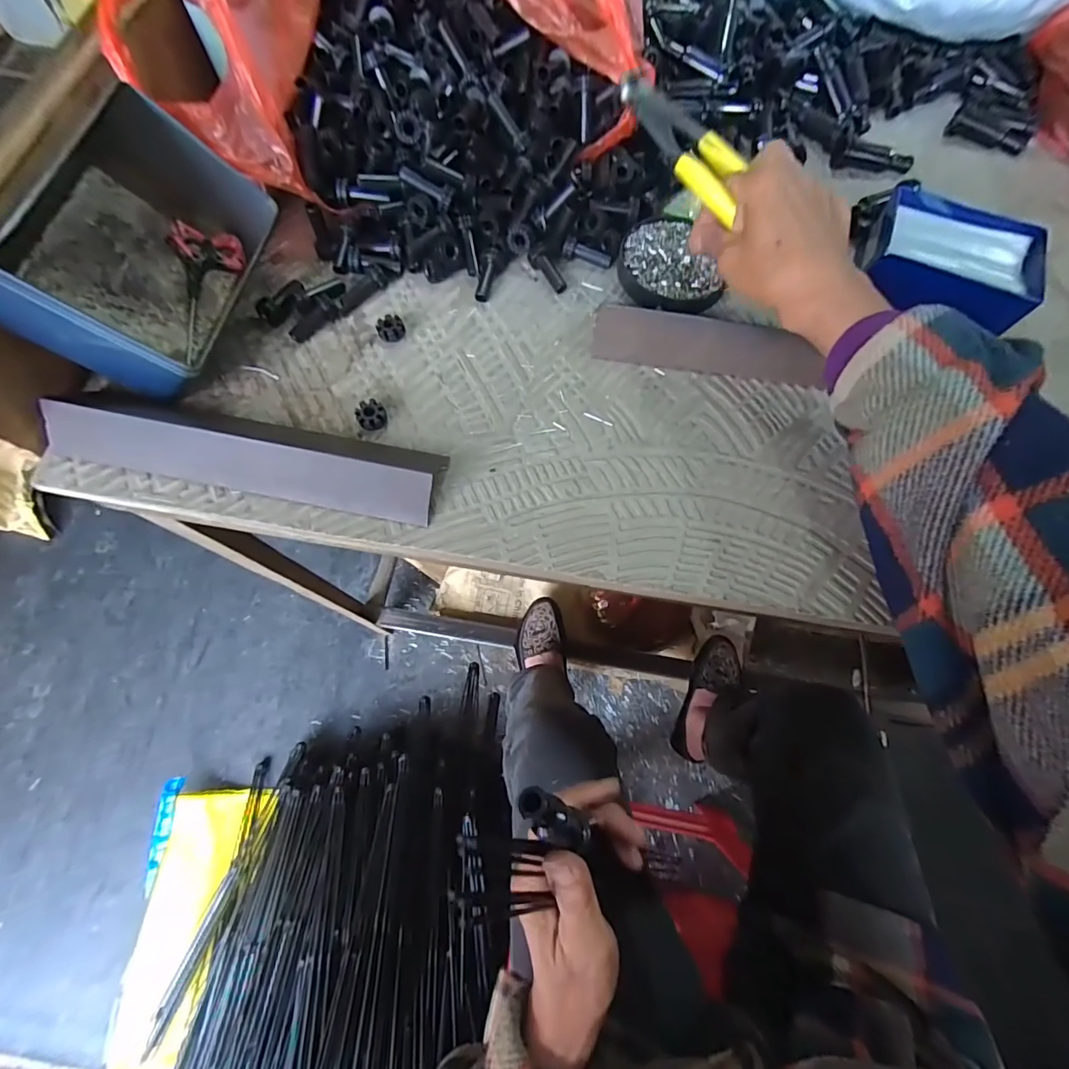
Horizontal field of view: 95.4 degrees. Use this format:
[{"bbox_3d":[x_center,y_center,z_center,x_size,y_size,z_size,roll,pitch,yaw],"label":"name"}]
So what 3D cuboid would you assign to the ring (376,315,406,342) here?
[{"bbox_3d":[-0.101,-0.146,0.344,0.018,0.008,0.018,1,71,-1],"label":"ring"}]

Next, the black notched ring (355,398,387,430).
[{"bbox_3d":[-0.106,-0.077,0.318,0.018,0.012,0.020,-21,73,-9],"label":"black notched ring"}]

